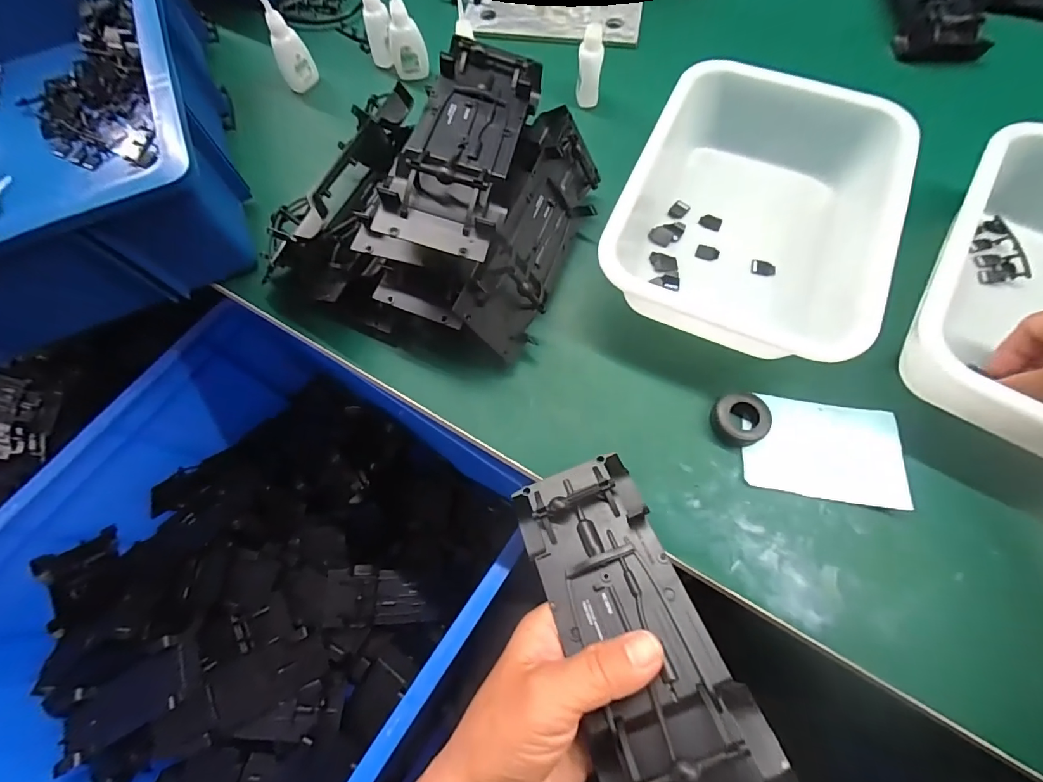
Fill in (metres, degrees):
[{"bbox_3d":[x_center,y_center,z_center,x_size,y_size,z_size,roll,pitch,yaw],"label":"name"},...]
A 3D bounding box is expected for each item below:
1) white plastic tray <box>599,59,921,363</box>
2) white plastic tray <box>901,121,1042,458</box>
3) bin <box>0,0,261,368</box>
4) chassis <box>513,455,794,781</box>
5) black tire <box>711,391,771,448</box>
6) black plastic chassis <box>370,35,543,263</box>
[{"bbox_3d":[0.181,-0.141,0.348,0.181,0.061,0.240,24,72,11],"label":"white plastic tray"},{"bbox_3d":[0.390,-0.072,0.316,0.181,0.071,0.216,30,73,13],"label":"white plastic tray"},{"bbox_3d":[-0.445,-0.249,0.388,0.320,0.113,0.458,-23,70,-6],"label":"bin"},{"bbox_3d":[0.057,0.119,0.217,0.075,0.026,0.191,-18,47,-5],"label":"chassis"},{"bbox_3d":[0.156,0.020,0.311,0.035,0.018,0.034,-1,69,2],"label":"black tire"},{"bbox_3d":[-0.043,-0.177,0.310,0.088,0.037,0.191,11,70,6],"label":"black plastic chassis"}]

